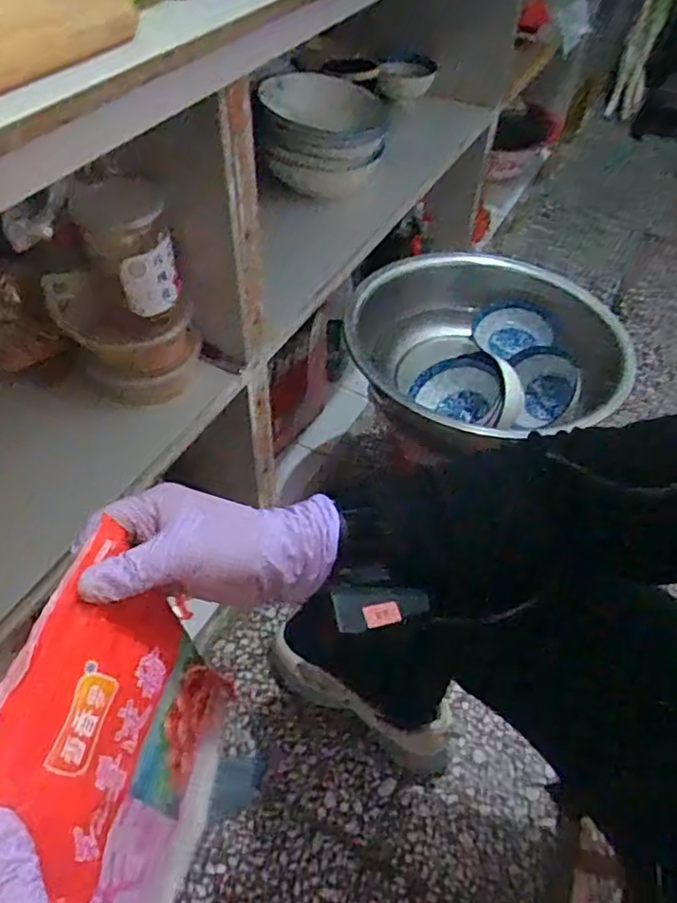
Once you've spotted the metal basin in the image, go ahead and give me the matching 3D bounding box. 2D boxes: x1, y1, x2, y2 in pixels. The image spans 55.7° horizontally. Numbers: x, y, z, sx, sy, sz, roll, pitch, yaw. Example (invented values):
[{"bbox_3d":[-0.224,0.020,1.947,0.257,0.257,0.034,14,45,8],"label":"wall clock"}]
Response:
[{"bbox_3d":[0.190,-0.131,0.824,0.328,0.103,0.357,2,50,-2],"label":"metal basin"}]

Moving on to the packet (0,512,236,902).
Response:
[{"bbox_3d":[-0.114,0.156,0.339,0.022,0.165,0.163,-8,48,26],"label":"packet"}]

